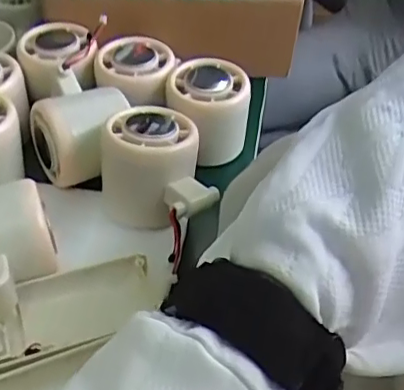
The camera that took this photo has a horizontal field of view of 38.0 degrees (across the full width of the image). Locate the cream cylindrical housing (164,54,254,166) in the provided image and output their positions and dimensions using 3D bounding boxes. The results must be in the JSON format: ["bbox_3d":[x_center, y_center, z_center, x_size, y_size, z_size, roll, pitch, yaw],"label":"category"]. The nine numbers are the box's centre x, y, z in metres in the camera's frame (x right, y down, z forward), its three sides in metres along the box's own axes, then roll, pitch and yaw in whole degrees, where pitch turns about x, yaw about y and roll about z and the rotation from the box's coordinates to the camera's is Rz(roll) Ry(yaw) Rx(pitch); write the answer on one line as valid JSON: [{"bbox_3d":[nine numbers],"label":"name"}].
[{"bbox_3d":[0.004,-0.058,0.405,0.056,0.055,0.054,3,46,1],"label":"cream cylindrical housing"}]

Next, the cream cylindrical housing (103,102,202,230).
[{"bbox_3d":[-0.031,-0.019,0.349,0.052,0.057,0.054,1,46,-1],"label":"cream cylindrical housing"}]

